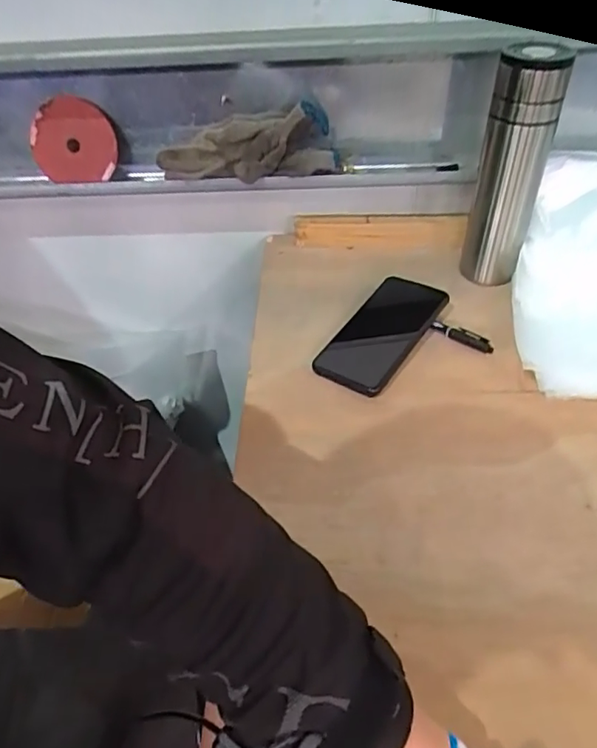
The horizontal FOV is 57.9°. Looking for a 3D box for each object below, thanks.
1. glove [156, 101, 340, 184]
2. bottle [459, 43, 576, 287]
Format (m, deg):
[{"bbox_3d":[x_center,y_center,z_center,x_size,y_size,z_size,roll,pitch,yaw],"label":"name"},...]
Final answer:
[{"bbox_3d":[-0.061,-0.275,0.653,0.212,0.075,0.064,-3,44,2],"label":"glove"},{"bbox_3d":[0.221,-0.209,0.566,0.066,0.226,0.057,12,47,17],"label":"bottle"}]

